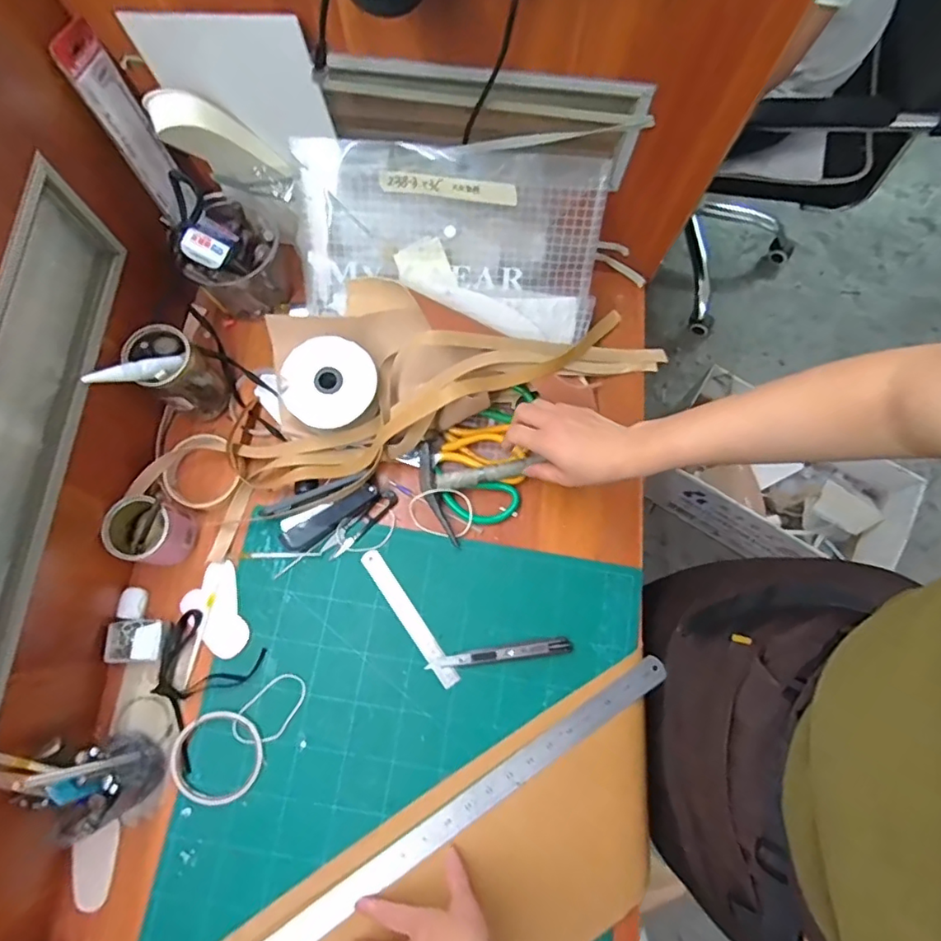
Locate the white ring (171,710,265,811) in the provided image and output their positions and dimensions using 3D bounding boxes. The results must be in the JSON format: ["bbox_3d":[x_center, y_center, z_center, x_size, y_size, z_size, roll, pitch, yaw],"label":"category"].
[{"bbox_3d":[-0.259,0.294,0.572,0.087,0.011,0.090,27,75,6],"label":"white ring"}]

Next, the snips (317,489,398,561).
[{"bbox_3d":[-0.126,0.059,0.638,0.023,0.015,0.102,43,77,10],"label":"snips"}]

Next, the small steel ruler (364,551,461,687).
[{"bbox_3d":[-0.067,0.161,0.618,0.019,0.004,0.170,-34,78,-10],"label":"small steel ruler"}]

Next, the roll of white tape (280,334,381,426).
[{"bbox_3d":[-0.155,-0.097,0.608,0.098,0.020,0.096,1,75,-2],"label":"roll of white tape"}]

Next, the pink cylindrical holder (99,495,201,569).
[{"bbox_3d":[-0.342,0.065,0.601,0.076,0.068,0.064,19,75,4],"label":"pink cylindrical holder"}]

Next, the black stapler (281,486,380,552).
[{"bbox_3d":[-0.158,0.054,0.631,0.117,0.027,0.034,-26,76,-8],"label":"black stapler"}]

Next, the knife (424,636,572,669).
[{"bbox_3d":[0.033,0.201,0.608,0.153,0.014,0.020,-8,75,-4],"label":"knife"}]

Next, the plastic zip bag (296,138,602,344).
[{"bbox_3d":[-0.021,-0.247,0.613,0.314,0.188,0.021,4,33,-4],"label":"plastic zip bag"}]

